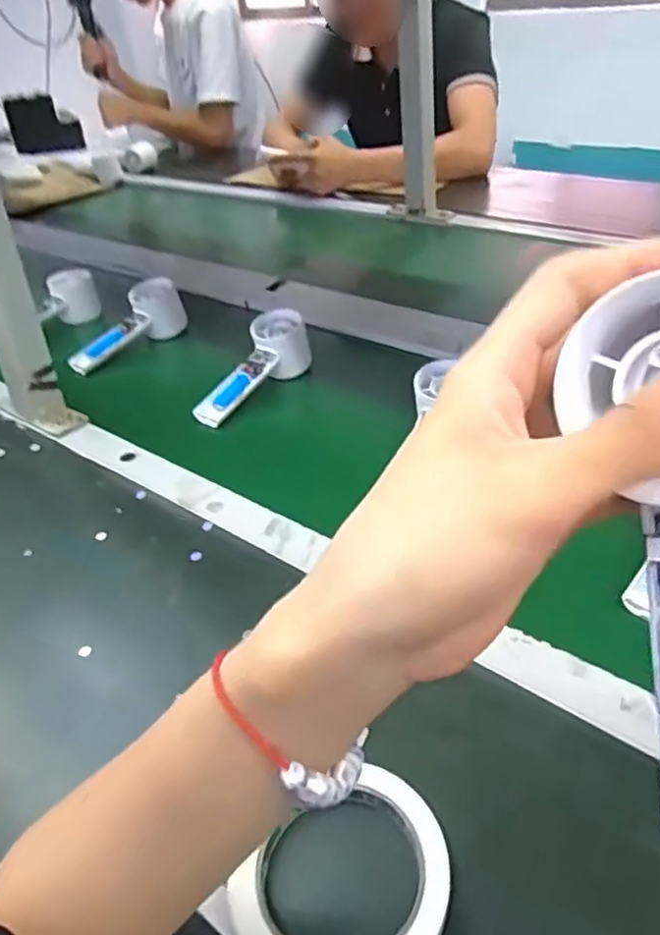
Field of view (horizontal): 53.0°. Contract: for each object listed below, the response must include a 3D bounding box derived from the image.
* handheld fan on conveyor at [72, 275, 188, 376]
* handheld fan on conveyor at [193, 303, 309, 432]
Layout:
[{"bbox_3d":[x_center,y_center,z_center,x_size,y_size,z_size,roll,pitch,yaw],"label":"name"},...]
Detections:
[{"bbox_3d":[-0.245,-0.169,0.794,0.045,0.063,0.155,22,46,32],"label":"handheld fan on conveyor"},{"bbox_3d":[-0.082,-0.101,0.715,0.050,0.058,0.158,24,64,34],"label":"handheld fan on conveyor"}]

